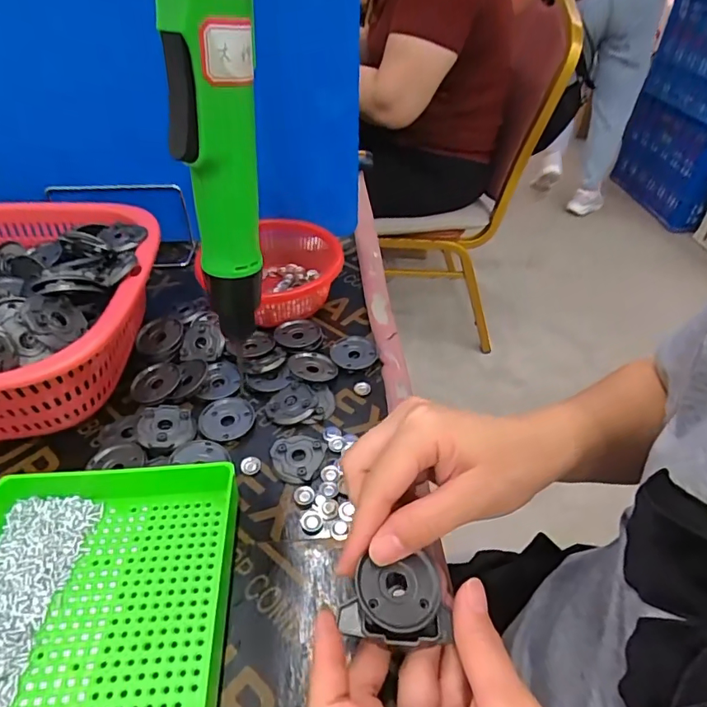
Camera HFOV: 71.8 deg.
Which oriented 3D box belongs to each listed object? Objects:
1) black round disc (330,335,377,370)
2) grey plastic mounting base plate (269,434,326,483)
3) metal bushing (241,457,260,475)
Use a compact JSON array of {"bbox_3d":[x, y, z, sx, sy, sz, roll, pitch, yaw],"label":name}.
[{"bbox_3d":[0.000,-0.001,0.446,0.041,0.006,0.041,1,43,-1],"label":"black round disc"},{"bbox_3d":[-0.043,0.077,0.367,0.040,0.005,0.040,1,43,-1],"label":"grey plastic mounting base plate"},{"bbox_3d":[-0.076,0.082,0.362,0.014,0.005,0.015,1,43,-1],"label":"metal bushing"}]

